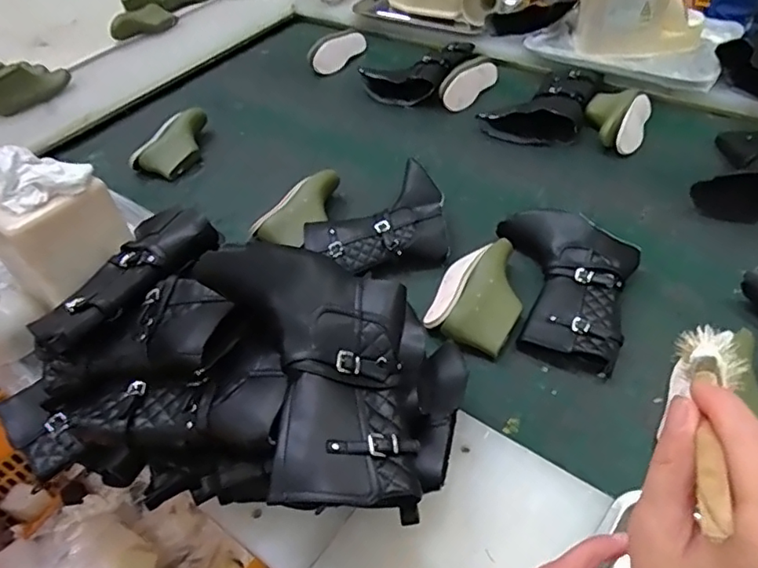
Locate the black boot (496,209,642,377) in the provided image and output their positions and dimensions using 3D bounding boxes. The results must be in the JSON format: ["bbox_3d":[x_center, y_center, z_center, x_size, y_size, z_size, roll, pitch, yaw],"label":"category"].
[{"bbox_3d":[0.248,-0.009,0.783,0.202,0.056,0.236,17,51,20],"label":"black boot"}]

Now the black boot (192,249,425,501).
[{"bbox_3d":[-0.071,0.088,0.514,0.206,0.095,0.233,7,56,-13],"label":"black boot"}]

